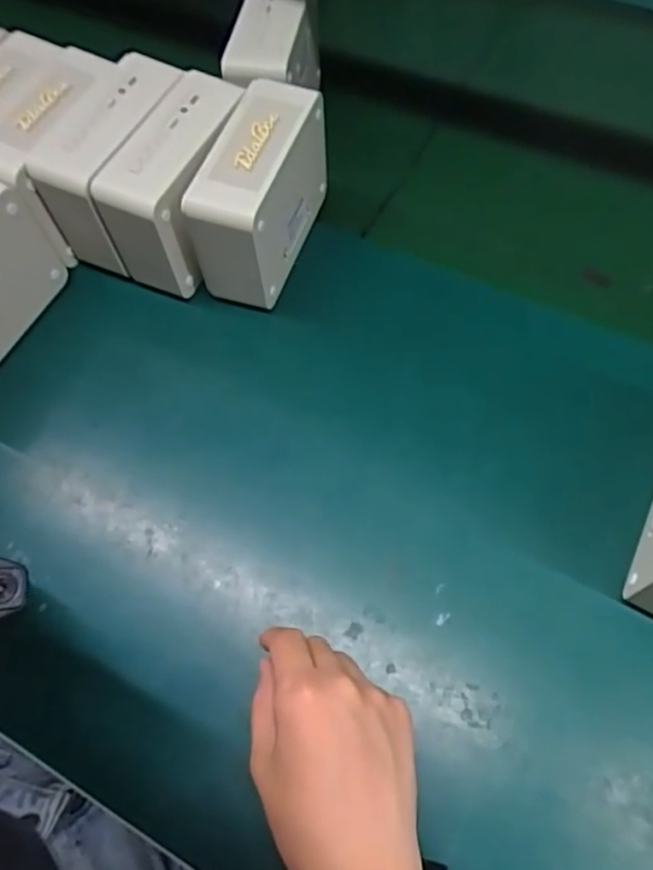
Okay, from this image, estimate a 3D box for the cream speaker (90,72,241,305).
[{"bbox_3d":[-0.112,-0.192,0.492,0.066,0.107,0.140,19,67,12],"label":"cream speaker"}]

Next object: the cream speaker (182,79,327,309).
[{"bbox_3d":[-0.048,-0.184,0.486,0.055,0.114,0.135,20,67,13],"label":"cream speaker"}]

